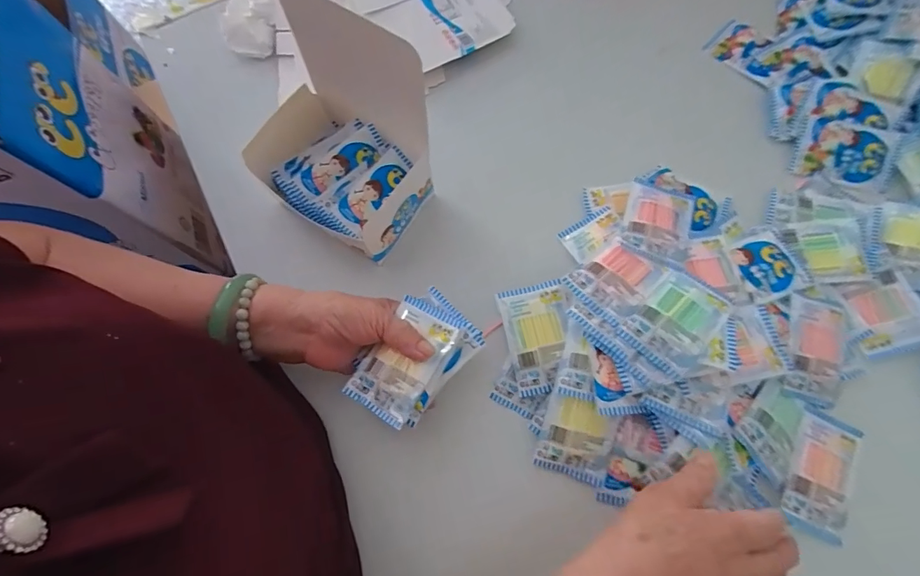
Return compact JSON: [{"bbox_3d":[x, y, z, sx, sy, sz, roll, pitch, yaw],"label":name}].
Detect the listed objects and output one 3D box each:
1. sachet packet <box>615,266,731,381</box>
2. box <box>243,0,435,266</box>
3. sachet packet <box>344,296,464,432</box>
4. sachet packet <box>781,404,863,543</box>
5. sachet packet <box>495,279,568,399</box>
[{"bbox_3d":[0.190,0.026,0.379,0.062,0.021,0.093,41,79,12],"label":"sachet packet"},{"bbox_3d":[-0.114,-0.132,0.388,0.144,0.165,0.123,33,78,11],"label":"box"},{"bbox_3d":[-0.049,0.062,0.382,0.062,0.015,0.104,31,77,10],"label":"sachet packet"},{"bbox_3d":[0.325,0.167,0.388,0.062,0.006,0.104,27,75,-2],"label":"sachet packet"},{"bbox_3d":[0.077,0.048,0.417,0.064,0.009,0.103,-16,75,10],"label":"sachet packet"}]

